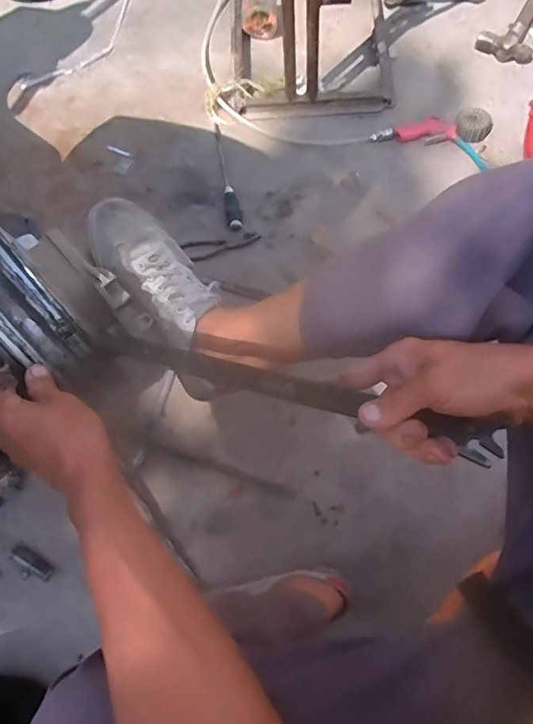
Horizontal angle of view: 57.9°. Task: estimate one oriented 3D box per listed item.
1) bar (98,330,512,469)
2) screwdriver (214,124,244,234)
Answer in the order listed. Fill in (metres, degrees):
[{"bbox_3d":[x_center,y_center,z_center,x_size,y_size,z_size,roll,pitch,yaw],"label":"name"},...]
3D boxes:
[{"bbox_3d":[0.007,0.019,0.416,0.356,0.016,0.030,14,75,21],"label":"bar"},{"bbox_3d":[-0.084,-0.407,1.040,0.030,0.034,0.284,-10,70,0],"label":"screwdriver"}]

